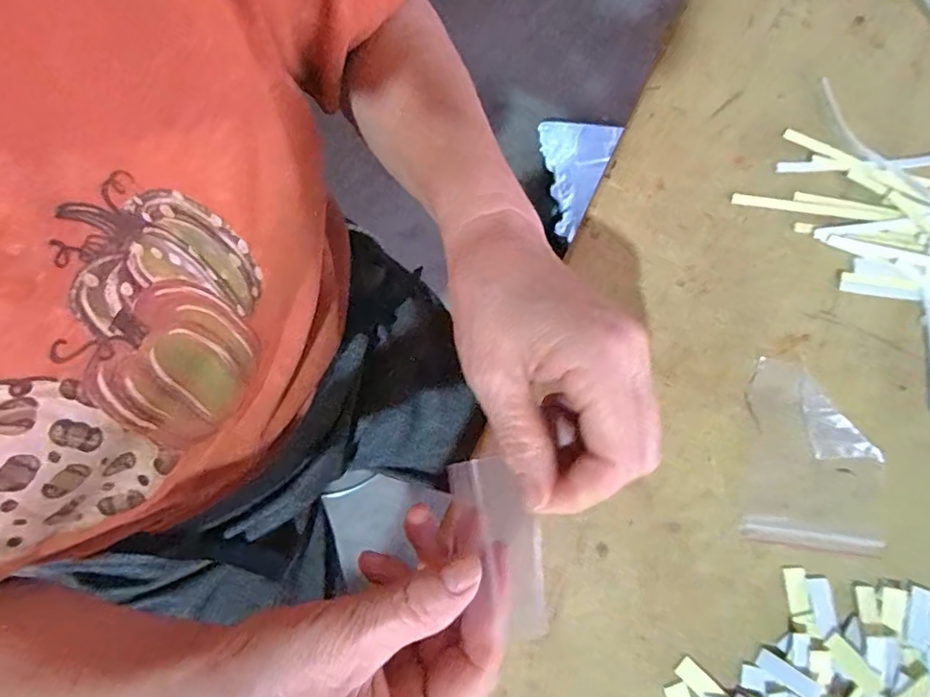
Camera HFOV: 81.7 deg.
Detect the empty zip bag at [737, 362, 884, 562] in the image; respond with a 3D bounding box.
[{"bbox_3d":[0.184,0.057,0.281,0.070,0.008,0.093,9,79,1],"label":"empty zip bag"}]

